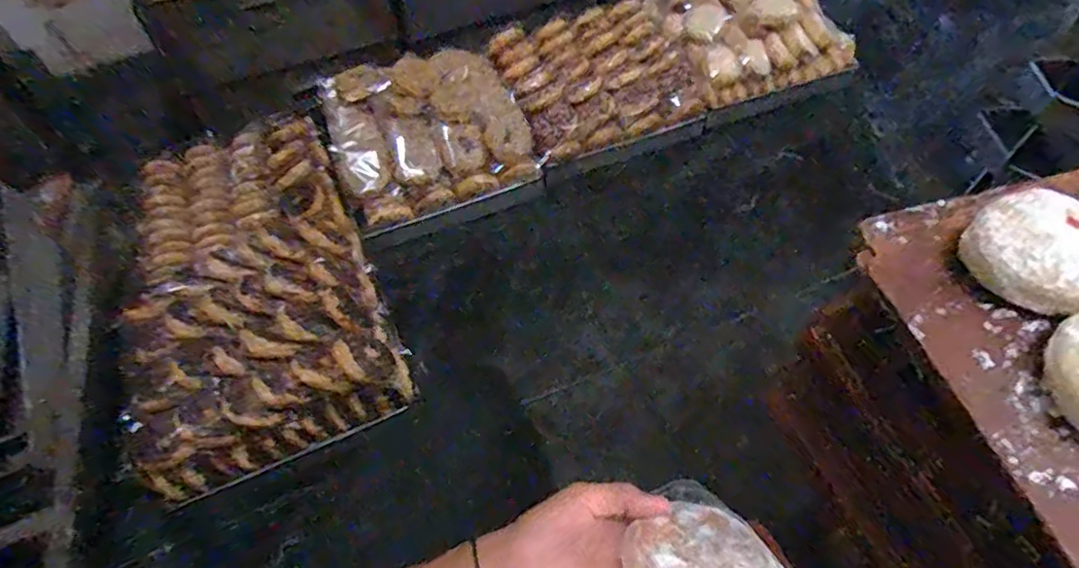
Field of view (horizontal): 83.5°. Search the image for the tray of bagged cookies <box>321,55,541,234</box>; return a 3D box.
[{"bbox_3d":[-0.246,-0.344,1.290,0.399,0.092,0.387,-20,75,-7],"label":"tray of bagged cookies"}]

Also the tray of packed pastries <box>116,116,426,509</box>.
[{"bbox_3d":[-0.555,-0.038,1.147,0.408,0.135,0.782,-23,54,-11],"label":"tray of packed pastries"}]

